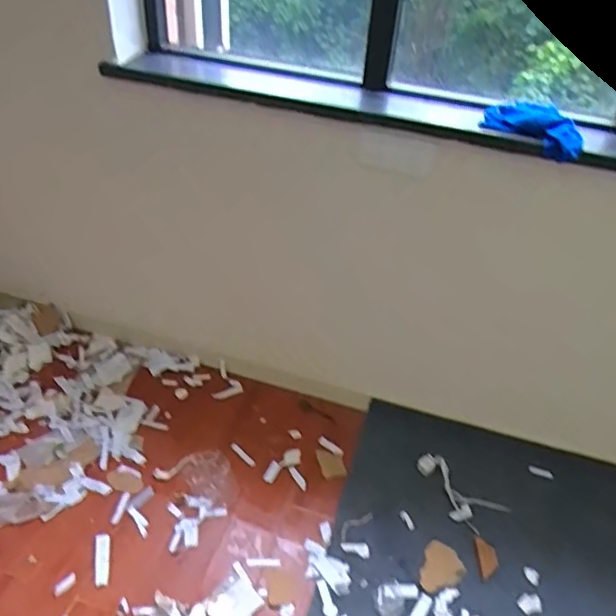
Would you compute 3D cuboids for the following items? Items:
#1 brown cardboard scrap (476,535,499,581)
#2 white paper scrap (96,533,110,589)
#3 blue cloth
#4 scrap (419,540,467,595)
[{"bbox_3d":[0.465,0.648,1.514,0.049,0.005,0.117,7,39,1],"label":"brown cardboard scrap"},{"bbox_3d":[-0.512,0.625,1.461,0.033,0.010,0.133,-6,40,-14],"label":"white paper scrap"},{"bbox_3d":[0.491,-0.389,1.262,0.109,0.056,0.213,-27,49,-34],"label":"blue cloth"},{"bbox_3d":[0.330,0.658,1.502,0.130,0.004,0.108,-16,44,-25],"label":"scrap"}]

